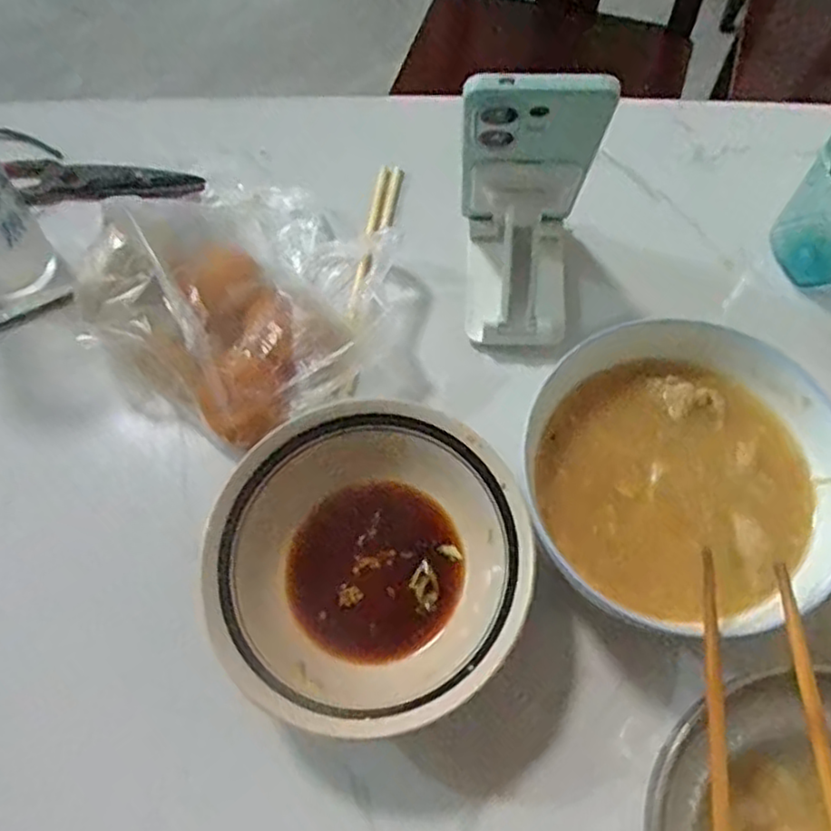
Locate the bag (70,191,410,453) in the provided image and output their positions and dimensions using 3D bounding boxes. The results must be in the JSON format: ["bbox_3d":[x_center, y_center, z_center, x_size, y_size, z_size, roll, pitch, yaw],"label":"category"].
[{"bbox_3d":[-0.115,-0.082,0.464,0.209,0.054,0.194,27,71,13],"label":"bag"}]

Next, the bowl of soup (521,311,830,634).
[{"bbox_3d":[0.148,0.032,0.391,0.165,0.071,0.169,-1,67,2],"label":"bowl of soup"}]

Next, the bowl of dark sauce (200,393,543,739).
[{"bbox_3d":[-0.025,0.083,0.388,0.164,0.059,0.173,-1,67,2],"label":"bowl of dark sauce"}]

